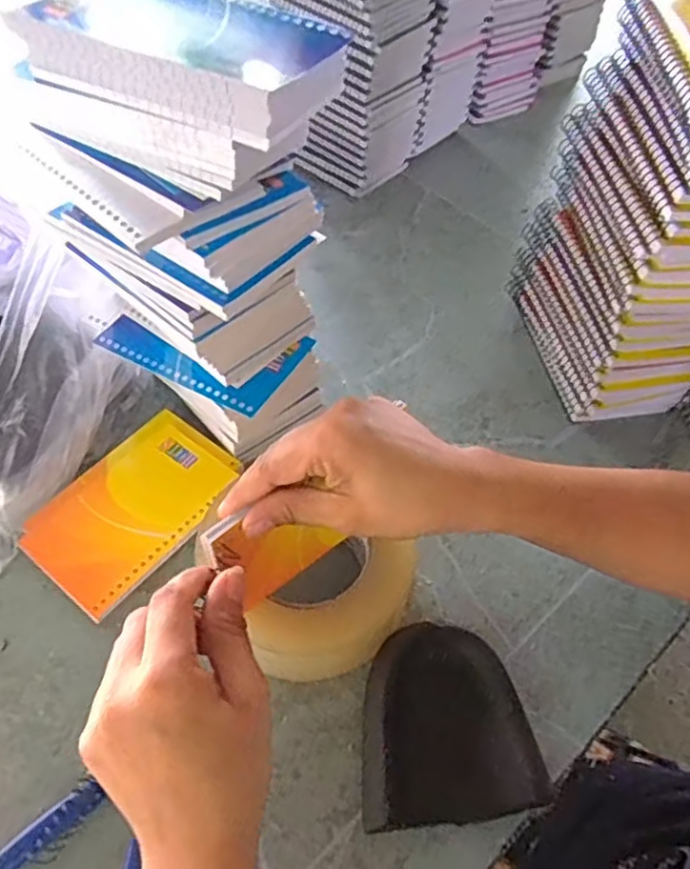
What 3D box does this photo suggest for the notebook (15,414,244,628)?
[{"bbox_3d":[-0.140,0.046,0.450,0.089,0.007,0.136,34,60,19],"label":"notebook"}]

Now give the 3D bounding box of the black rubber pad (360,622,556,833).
[{"bbox_3d":[0.055,0.163,0.379,0.096,0.029,0.098,-3,55,-5],"label":"black rubber pad"}]

